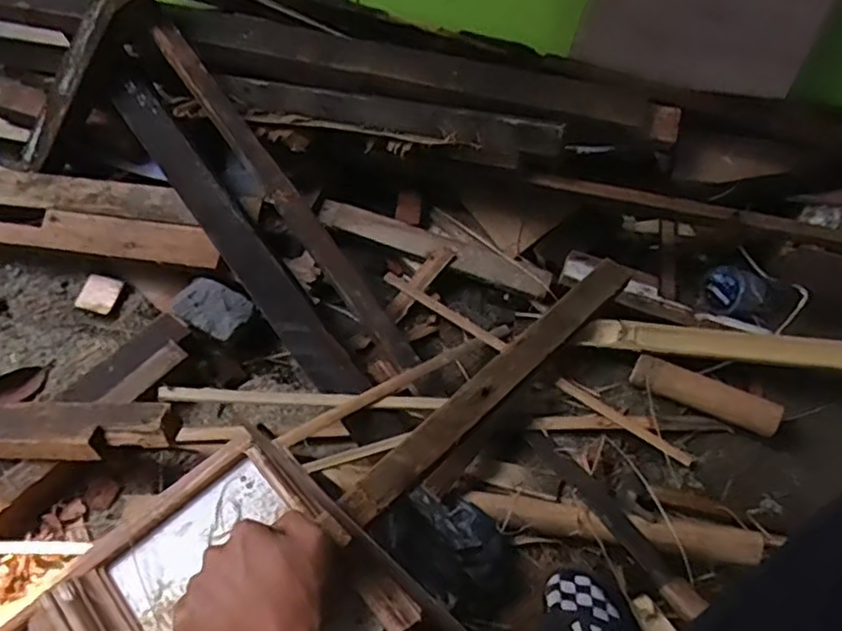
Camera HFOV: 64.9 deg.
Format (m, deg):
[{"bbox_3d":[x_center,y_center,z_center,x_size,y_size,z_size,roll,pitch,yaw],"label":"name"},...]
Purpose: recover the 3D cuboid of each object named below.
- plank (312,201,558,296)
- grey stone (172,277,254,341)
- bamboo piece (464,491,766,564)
[{"bbox_3d":[0.016,-0.109,0.997,0.367,0.022,0.050,21,59,13],"label":"plank"},{"bbox_3d":[-0.301,-0.013,0.948,0.114,0.024,0.067,26,61,16],"label":"grey stone"},{"bbox_3d":[0.232,0.249,0.788,0.346,0.017,0.043,8,57,5],"label":"bamboo piece"}]

